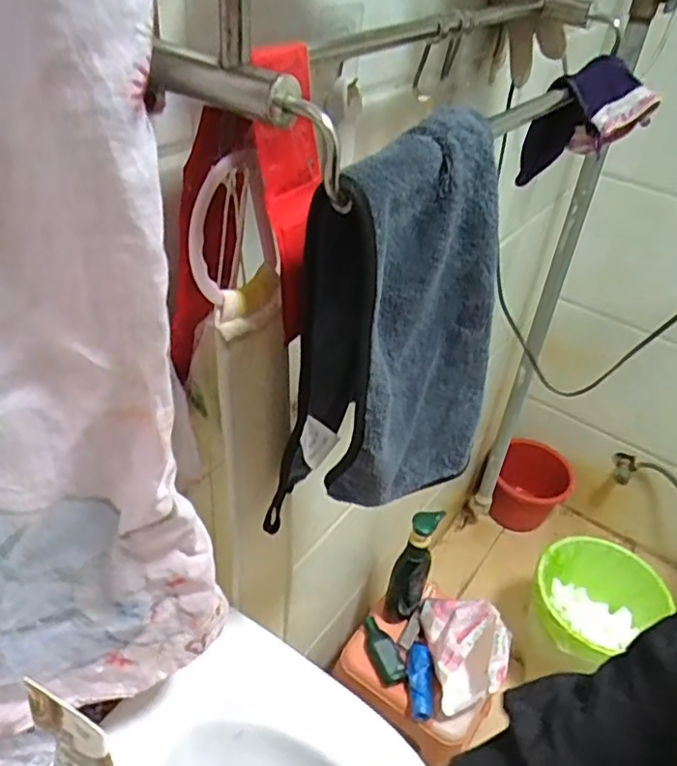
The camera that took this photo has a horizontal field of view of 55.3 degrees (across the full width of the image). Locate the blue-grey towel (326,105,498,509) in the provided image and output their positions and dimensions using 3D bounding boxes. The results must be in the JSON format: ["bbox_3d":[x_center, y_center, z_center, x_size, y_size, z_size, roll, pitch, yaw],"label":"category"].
[{"bbox_3d":[0.059,-0.036,0.457,0.105,0.264,0.170,20,41,17],"label":"blue-grey towel"}]

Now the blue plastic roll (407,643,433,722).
[{"bbox_3d":[0.138,0.508,1.095,0.045,0.041,0.111,8,39,3],"label":"blue plastic roll"}]

